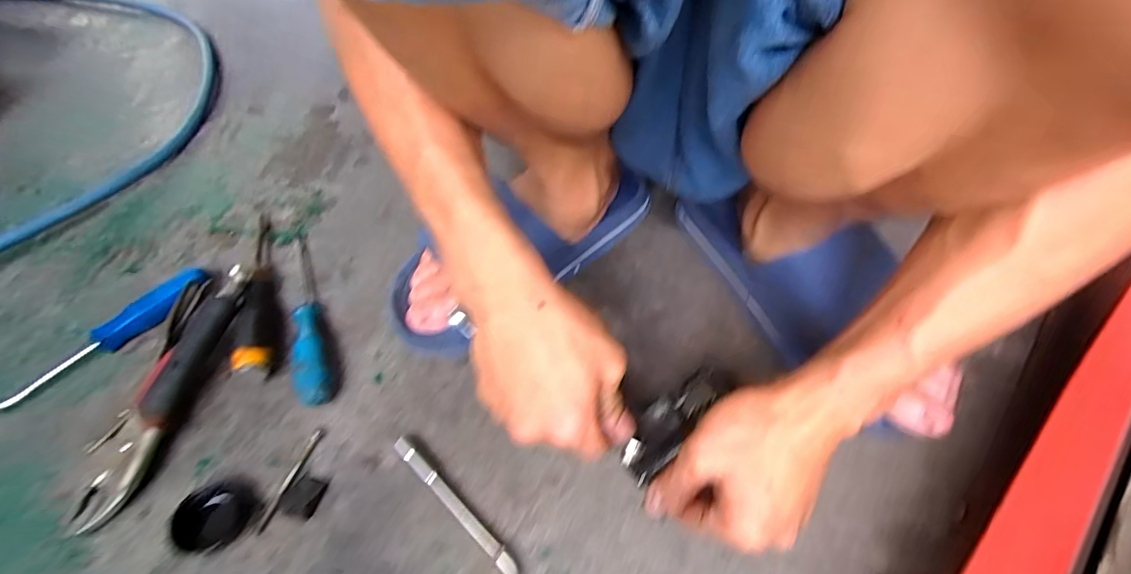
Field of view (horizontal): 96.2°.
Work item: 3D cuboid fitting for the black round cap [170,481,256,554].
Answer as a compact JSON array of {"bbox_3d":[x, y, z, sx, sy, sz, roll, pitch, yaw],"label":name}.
[{"bbox_3d":[-0.249,0.162,0.359,0.041,0.019,0.047,10,55,10],"label":"black round cap"}]

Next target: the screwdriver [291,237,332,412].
[{"bbox_3d":[-0.233,0.021,0.454,0.032,0.028,0.194,-18,55,-10],"label":"screwdriver"}]

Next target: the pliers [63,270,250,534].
[{"bbox_3d":[-0.328,0.079,0.408,0.055,0.039,0.205,6,55,7],"label":"pliers"}]

